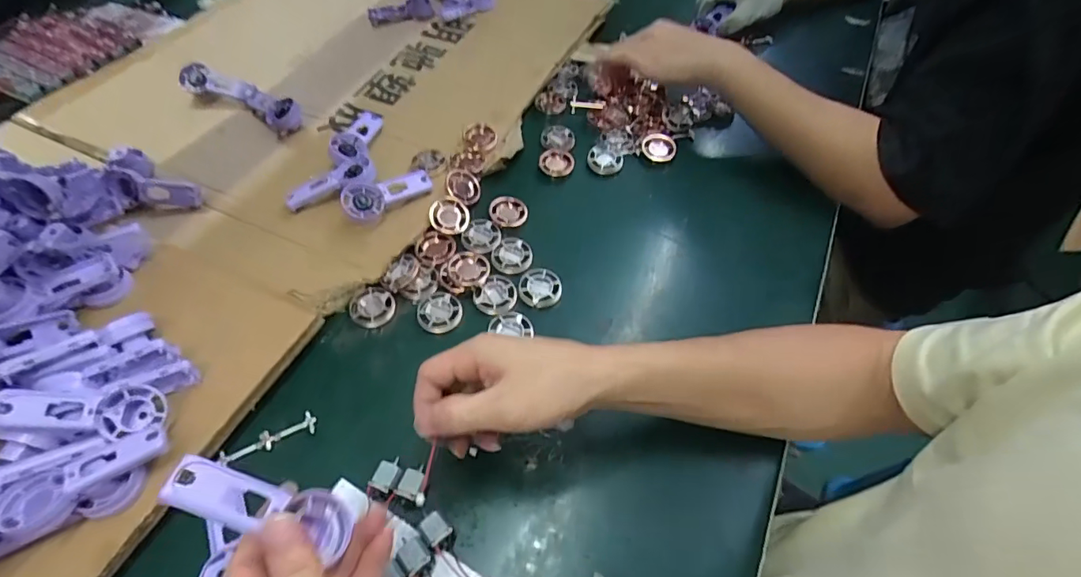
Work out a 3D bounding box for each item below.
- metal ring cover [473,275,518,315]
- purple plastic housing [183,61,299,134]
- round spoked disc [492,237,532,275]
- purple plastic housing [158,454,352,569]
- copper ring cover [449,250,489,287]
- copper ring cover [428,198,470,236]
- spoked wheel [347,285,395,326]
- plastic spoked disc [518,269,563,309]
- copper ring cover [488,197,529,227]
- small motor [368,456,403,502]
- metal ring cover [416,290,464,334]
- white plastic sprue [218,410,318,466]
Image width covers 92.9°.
[{"bbox_3d":[-0.040,0.005,0.474,0.036,0.004,0.040,32,59,21],"label":"metal ring cover"},{"bbox_3d":[-0.360,-0.230,0.619,0.170,0.035,0.037,22,56,16],"label":"purple plastic housing"},{"bbox_3d":[-0.028,-0.034,0.507,0.039,0.006,0.043,3,53,2],"label":"round spoked disc"},{"bbox_3d":[-0.144,0.115,0.268,0.092,0.012,0.032,33,48,-29],"label":"purple plastic housing"},{"bbox_3d":[-0.068,-0.017,0.486,0.037,0.012,0.037,-35,61,-24],"label":"copper ring cover"},{"bbox_3d":[-0.092,-0.075,0.524,0.039,0.010,0.041,12,71,-12],"label":"copper ring cover"},{"bbox_3d":[-0.155,0.017,0.470,0.038,0.009,0.038,0,53,0],"label":"spoked wheel"},{"bbox_3d":[0.000,-0.001,0.482,0.039,0.007,0.038,0,53,0],"label":"plastic spoked disc"},{"bbox_3d":[-0.033,-0.081,0.534,0.039,0.010,0.037,2,53,1],"label":"copper ring cover"},{"bbox_3d":[-0.112,0.140,0.376,0.018,0.015,0.030,11,54,8],"label":"small motor"},{"bbox_3d":[-0.091,0.021,0.467,0.040,0.009,0.039,4,53,3],"label":"metal ring cover"},{"bbox_3d":[-0.211,0.116,0.399,0.070,0.004,0.017,-21,56,-15],"label":"white plastic sprue"}]

